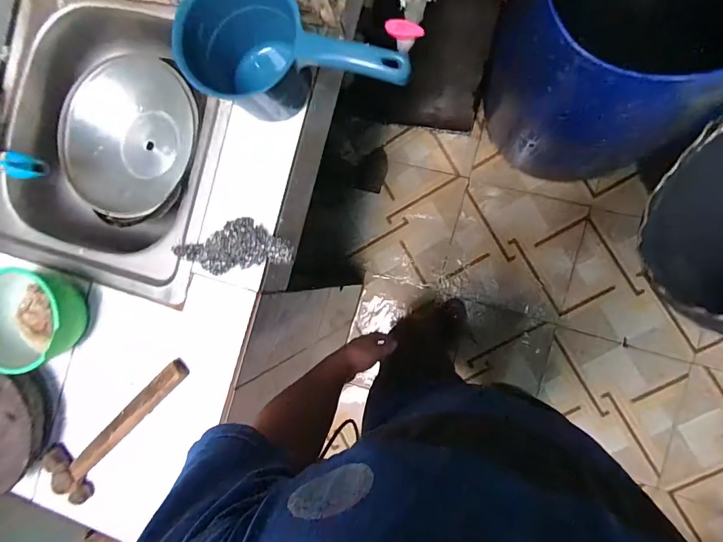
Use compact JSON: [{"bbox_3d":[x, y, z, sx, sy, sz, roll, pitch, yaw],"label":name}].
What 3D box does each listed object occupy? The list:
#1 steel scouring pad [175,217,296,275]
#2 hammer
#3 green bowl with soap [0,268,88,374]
[{"bbox_3d":[-0.172,-0.034,0.537,0.147,0.023,0.066,-10,87,9],"label":"steel scouring pad"},{"bbox_3d":[-0.329,0.224,0.555,0.241,0.031,0.081,-36,84,7],"label":"hammer"},{"bbox_3d":[-0.446,0.066,0.553,0.122,0.092,0.131,0,89,9],"label":"green bowl with soap"}]

